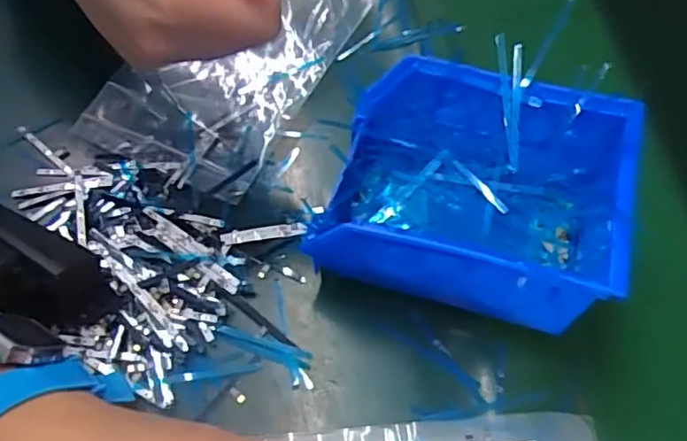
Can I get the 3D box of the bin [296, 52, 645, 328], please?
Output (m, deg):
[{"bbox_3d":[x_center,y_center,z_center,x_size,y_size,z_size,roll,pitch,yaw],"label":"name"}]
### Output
[{"bbox_3d":[0.063,-0.010,0.310,0.132,0.075,0.104,16,60,10],"label":"bin"}]

